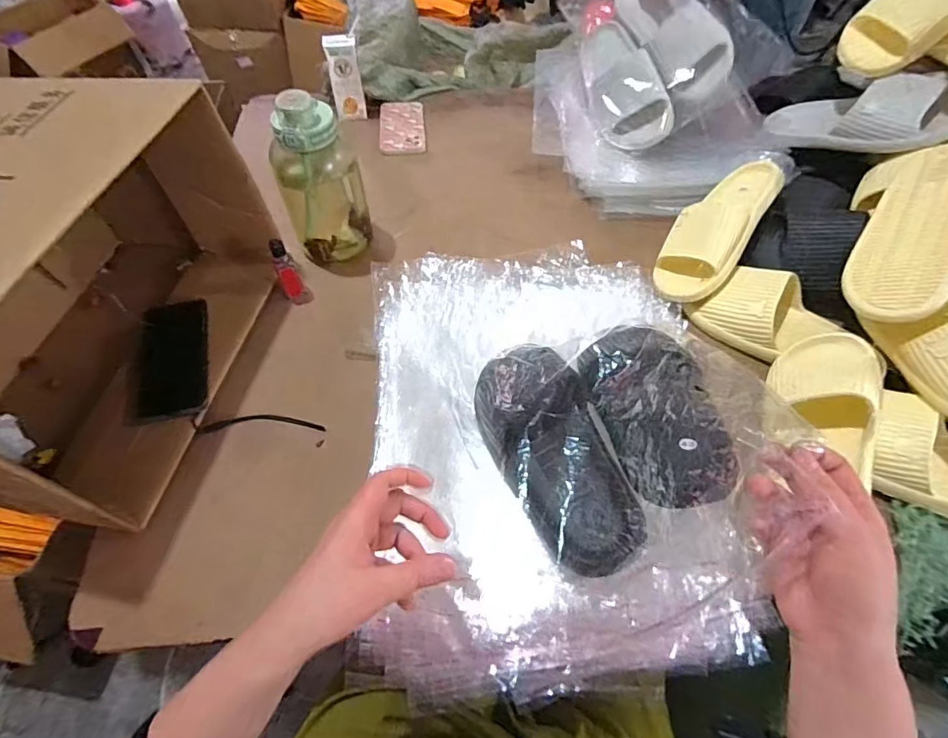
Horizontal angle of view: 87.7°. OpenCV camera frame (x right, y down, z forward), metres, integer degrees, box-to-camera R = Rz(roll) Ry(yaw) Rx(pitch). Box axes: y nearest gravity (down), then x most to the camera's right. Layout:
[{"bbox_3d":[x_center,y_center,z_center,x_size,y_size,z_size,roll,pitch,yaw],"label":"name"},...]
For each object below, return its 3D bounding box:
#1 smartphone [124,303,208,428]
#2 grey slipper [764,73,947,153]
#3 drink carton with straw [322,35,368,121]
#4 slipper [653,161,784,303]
[{"bbox_3d":[-0.361,-0.014,0.588,0.076,0.016,0.152,-3,70,-23],"label":"smartphone"},{"bbox_3d":[0.569,-0.378,0.723,0.088,0.085,0.256,-39,38,-22],"label":"grey slipper"},{"bbox_3d":[-0.231,-0.524,0.893,0.055,0.128,0.021,-12,46,-11],"label":"drink carton with straw"},{"bbox_3d":[0.325,-0.192,0.673,0.099,0.073,0.274,25,67,41],"label":"slipper"}]

